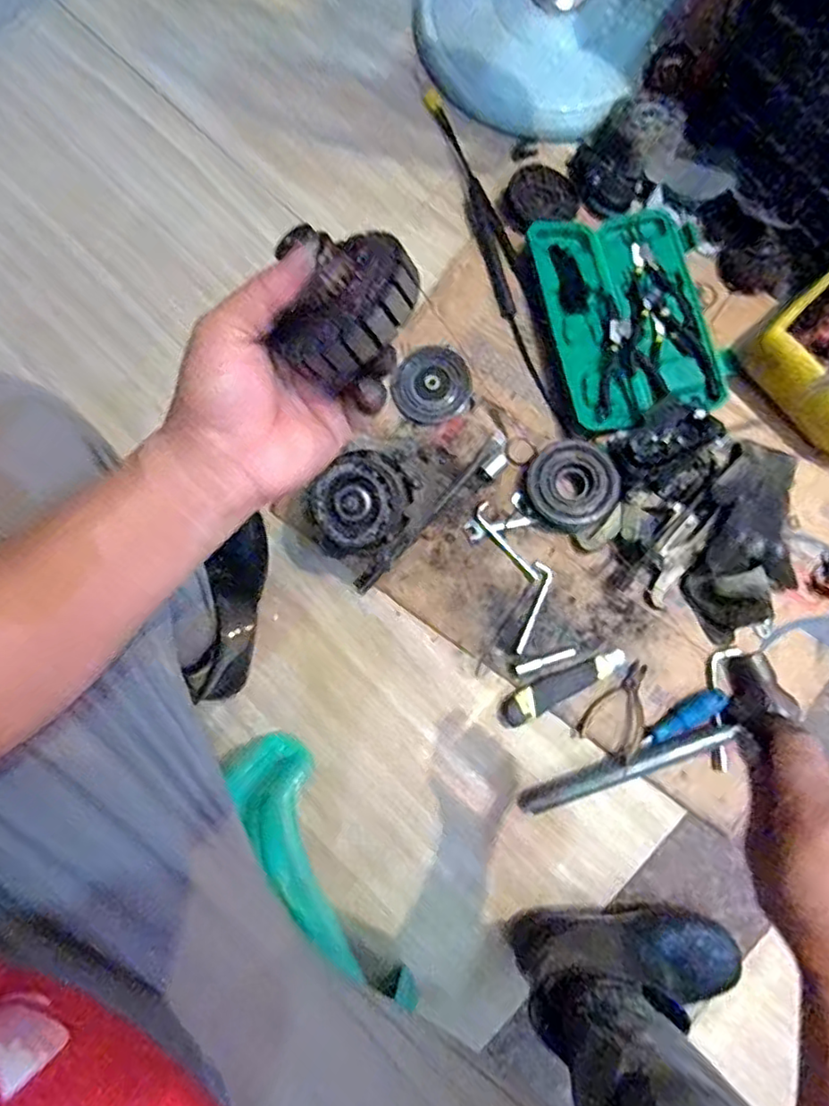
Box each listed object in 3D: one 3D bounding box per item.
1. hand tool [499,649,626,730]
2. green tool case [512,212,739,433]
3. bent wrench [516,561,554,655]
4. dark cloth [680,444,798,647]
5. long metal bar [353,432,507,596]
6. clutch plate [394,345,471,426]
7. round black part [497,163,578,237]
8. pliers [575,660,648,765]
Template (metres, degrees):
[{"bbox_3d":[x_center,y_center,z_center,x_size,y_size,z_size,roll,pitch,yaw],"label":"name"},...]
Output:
[{"bbox_3d":[0.179,0.160,0.774,0.167,0.018,0.038,-29,81,-4],"label":"hand tool"},{"bbox_3d":[0.281,-0.313,0.839,0.230,0.038,0.301,-10,80,-1],"label":"green tool case"},{"bbox_3d":[0.152,0.070,0.794,0.024,0.006,0.116,14,81,4],"label":"bent wrench"},{"bbox_3d":[0.413,-0.016,0.777,0.132,0.058,0.250,10,80,3],"label":"dark cloth"},{"bbox_3d":[0.023,-0.053,0.814,0.022,0.015,0.273,43,83,8],"label":"long metal bar"},{"bbox_3d":[0.024,-0.223,0.842,0.095,0.014,0.104,0,80,1],"label":"clutch plate"},{"bbox_3d":[0.171,-0.491,0.883,0.100,0.033,0.097,0,80,1],"label":"round black part"},{"bbox_3d":[0.254,0.188,0.769,0.069,0.013,0.115,33,82,6],"label":"pliers"}]

